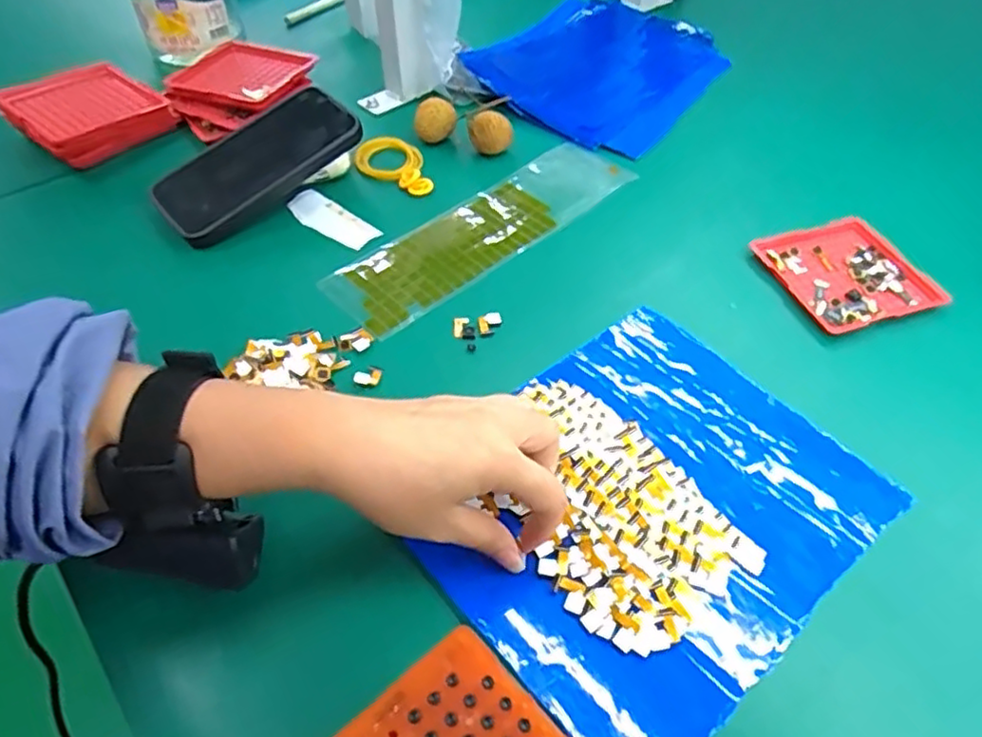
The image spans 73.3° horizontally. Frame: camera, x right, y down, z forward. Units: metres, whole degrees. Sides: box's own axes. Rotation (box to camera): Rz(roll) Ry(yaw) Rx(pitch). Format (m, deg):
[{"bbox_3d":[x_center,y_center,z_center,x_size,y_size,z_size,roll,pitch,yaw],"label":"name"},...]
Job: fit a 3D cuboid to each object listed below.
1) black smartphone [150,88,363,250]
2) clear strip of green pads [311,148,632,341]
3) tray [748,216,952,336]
[{"bbox_3d":[-0.181,-0.159,0.507,0.154,0.017,0.083,-41,60,-13],"label":"black smartphone"},{"bbox_3d":[0.000,-0.110,0.509,0.267,0.005,0.078,-34,60,-27],"label":"clear strip of green pads"},{"bbox_3d":[0.259,-0.070,0.480,0.103,0.009,0.101,-12,53,-13],"label":"tray"}]

